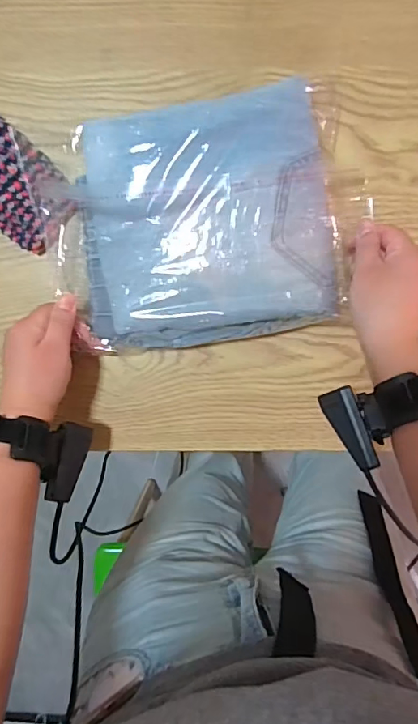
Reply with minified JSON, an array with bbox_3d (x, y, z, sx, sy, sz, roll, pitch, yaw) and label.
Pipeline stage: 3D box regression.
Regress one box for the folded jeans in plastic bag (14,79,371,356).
[{"bbox_3d":[-0.006,-0.118,0.431,0.278,0.049,0.194,-11,98,3],"label":"folded jeans in plastic bag"}]

